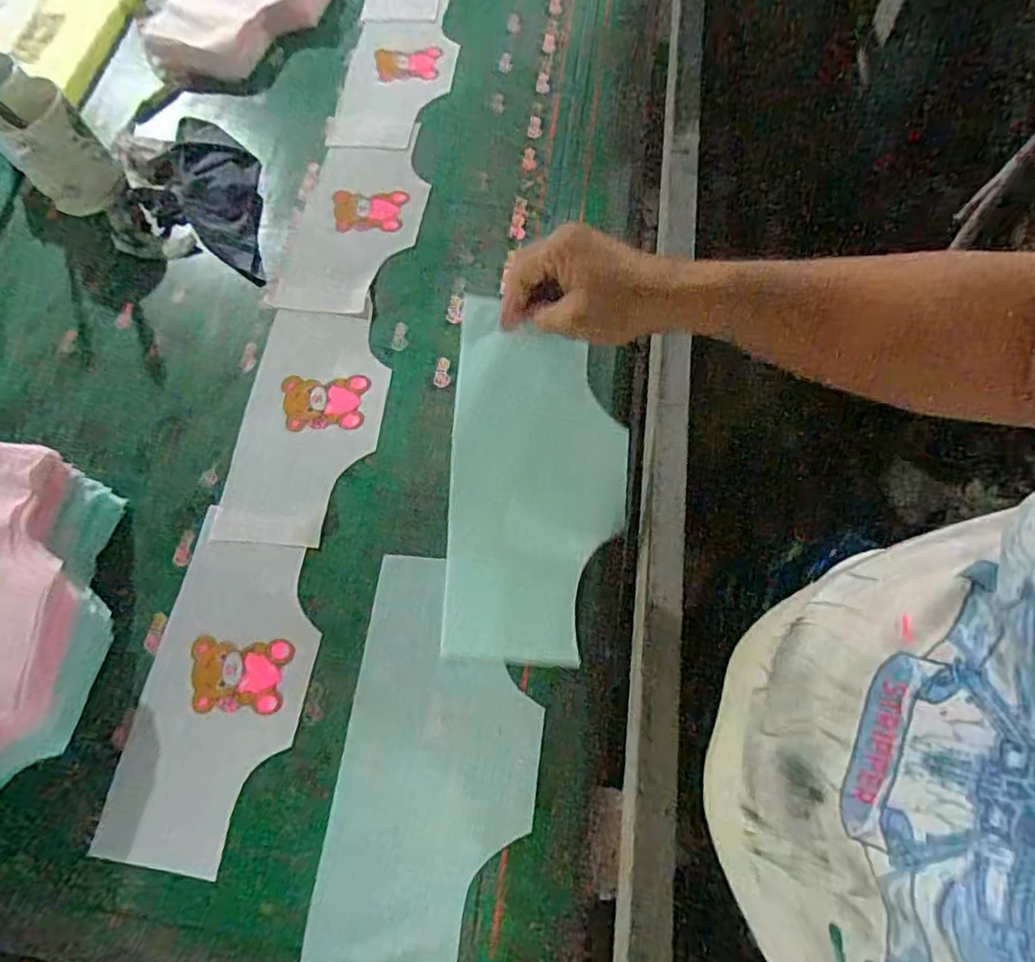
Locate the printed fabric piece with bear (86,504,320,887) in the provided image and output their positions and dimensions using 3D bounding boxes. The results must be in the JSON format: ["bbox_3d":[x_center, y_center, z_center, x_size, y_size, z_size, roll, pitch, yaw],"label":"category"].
[{"bbox_3d":[-0.241,0.172,0.516,0.131,0.010,0.253,6,69,5],"label":"printed fabric piece with bear"}]

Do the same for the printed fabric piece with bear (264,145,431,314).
[{"bbox_3d":[-0.183,-0.283,0.702,0.141,0.010,0.227,7,69,9],"label":"printed fabric piece with bear"}]

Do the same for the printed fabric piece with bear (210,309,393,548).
[{"bbox_3d":[-0.202,-0.059,0.609,0.139,0.008,0.246,4,69,5],"label":"printed fabric piece with bear"}]

